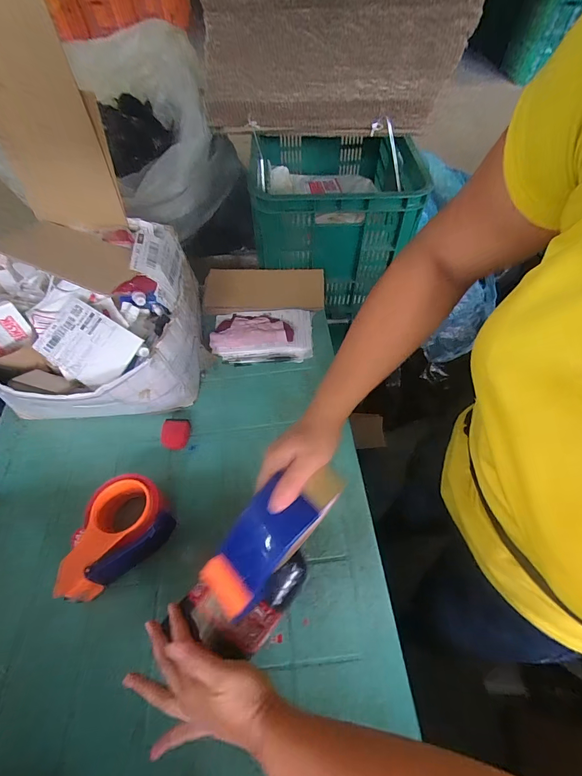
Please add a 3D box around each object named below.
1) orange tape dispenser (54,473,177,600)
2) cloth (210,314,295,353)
[{"bbox_3d":[-0.246,0.199,0.484,0.150,0.059,0.119,-31,61,-18],"label":"orange tape dispenser"},{"bbox_3d":[-0.081,-0.117,0.696,0.164,0.033,0.090,-6,57,-2],"label":"cloth"}]

